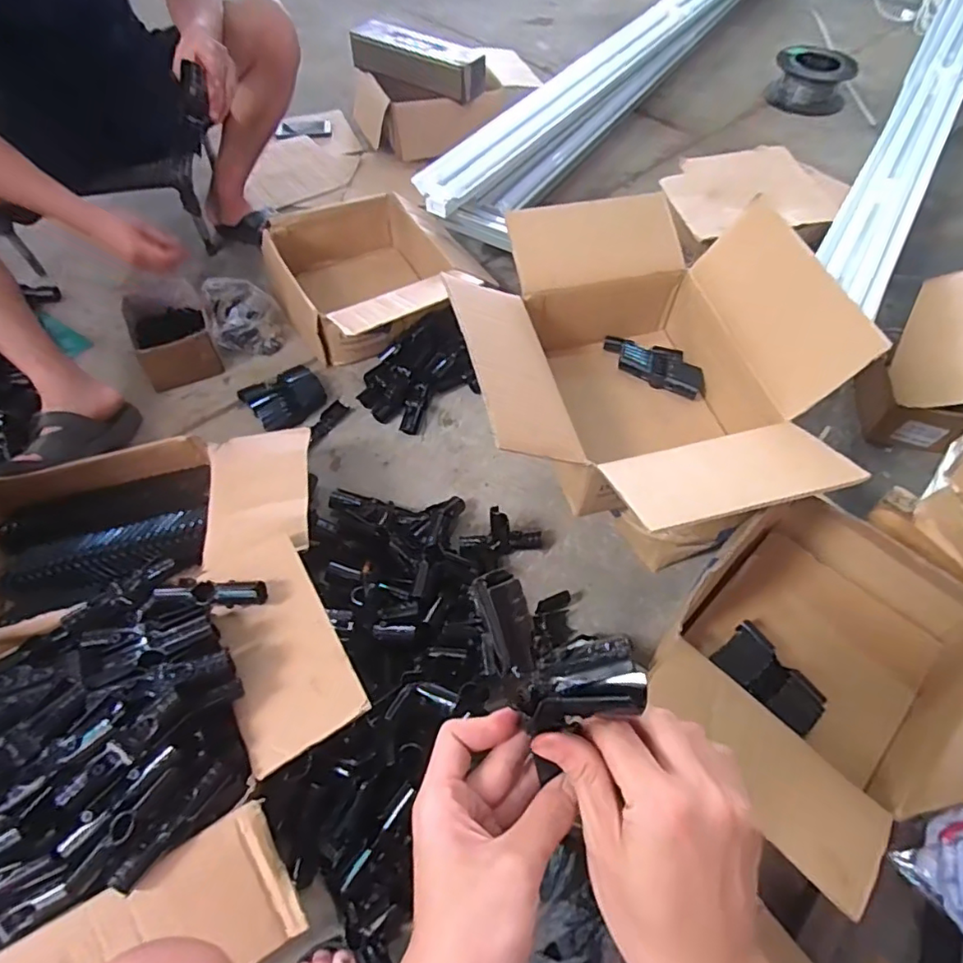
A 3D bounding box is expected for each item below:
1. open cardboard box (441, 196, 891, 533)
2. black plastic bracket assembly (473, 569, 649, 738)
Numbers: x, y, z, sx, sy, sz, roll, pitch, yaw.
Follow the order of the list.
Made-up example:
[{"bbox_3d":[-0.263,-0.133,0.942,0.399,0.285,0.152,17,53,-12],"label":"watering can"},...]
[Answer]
[{"bbox_3d":[0.207,-0.130,0.830,0.457,0.296,0.508,-8,56,-7],"label":"open cardboard box"},{"bbox_3d":[0.038,0.104,0.328,0.099,0.046,0.055,27,59,17],"label":"black plastic bracket assembly"}]

